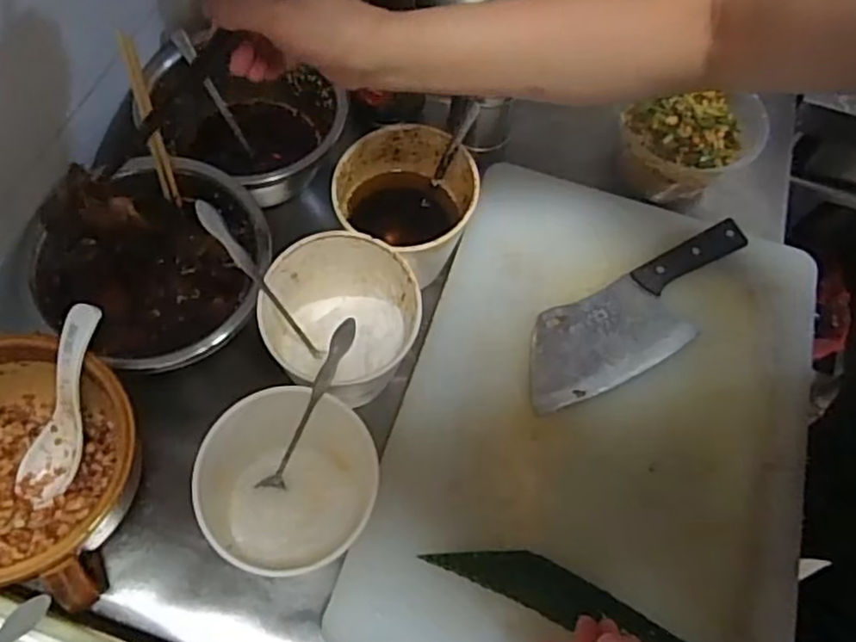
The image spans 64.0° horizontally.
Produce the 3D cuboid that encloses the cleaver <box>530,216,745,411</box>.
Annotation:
[{"bbox_3d":[0.183,-0.006,0.578,0.241,0.018,0.080,-25,68,-17],"label":"cleaver"}]

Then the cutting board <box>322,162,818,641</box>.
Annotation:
[{"bbox_3d":[0.140,0.075,0.540,0.315,0.025,0.429,17,63,4],"label":"cutting board"}]

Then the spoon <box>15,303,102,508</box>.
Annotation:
[{"bbox_3d":[-0.241,0.055,0.453,0.032,0.033,0.138,22,107,7],"label":"spoon"}]

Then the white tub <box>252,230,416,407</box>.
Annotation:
[{"bbox_3d":[-0.067,-0.005,0.522,0.115,0.077,0.099,21,63,5],"label":"white tub"}]

